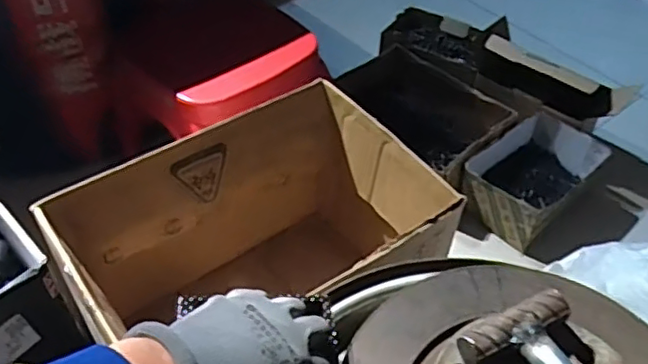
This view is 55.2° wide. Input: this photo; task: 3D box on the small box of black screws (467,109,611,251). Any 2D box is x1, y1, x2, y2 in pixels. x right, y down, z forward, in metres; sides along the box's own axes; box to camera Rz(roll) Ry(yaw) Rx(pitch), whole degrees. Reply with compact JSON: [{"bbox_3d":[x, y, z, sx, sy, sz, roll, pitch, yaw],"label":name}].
[{"bbox_3d":[0.331,-0.003,1.002,0.203,0.103,0.149,-36,57,-29],"label":"small box of black screws"}]

